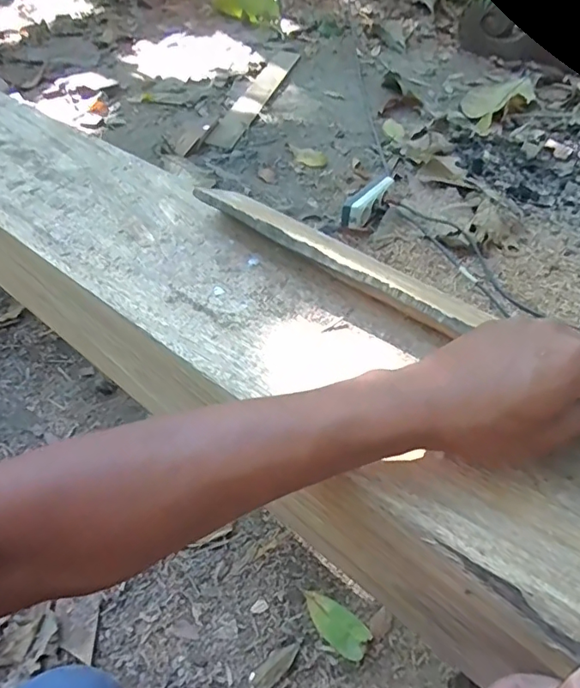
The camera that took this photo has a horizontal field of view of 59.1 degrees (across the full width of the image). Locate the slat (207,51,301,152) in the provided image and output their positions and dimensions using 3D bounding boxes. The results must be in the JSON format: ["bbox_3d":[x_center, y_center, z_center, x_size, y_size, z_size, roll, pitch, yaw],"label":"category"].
[{"bbox_3d":[-0.097,-0.773,1.566,0.078,0.017,0.699,11,51,11],"label":"slat"}]

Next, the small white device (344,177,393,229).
[{"bbox_3d":[0.172,-0.316,1.128,0.051,0.059,0.196,22,52,20],"label":"small white device"}]

